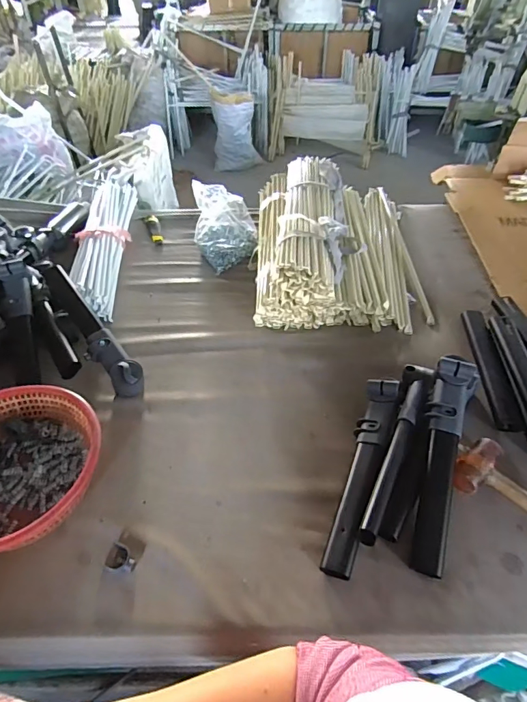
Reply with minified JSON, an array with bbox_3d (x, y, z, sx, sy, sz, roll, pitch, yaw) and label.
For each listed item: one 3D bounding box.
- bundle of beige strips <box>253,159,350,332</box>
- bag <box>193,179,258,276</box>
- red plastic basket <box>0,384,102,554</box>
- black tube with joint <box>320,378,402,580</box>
[{"bbox_3d":[0.108,-0.341,1.218,0.249,0.175,0.667,1,46,2],"label":"bundle of beige strips"},{"bbox_3d":[-0.115,-0.383,1.264,0.179,0.125,0.288,-5,46,-4],"label":"bag"},{"bbox_3d":[-0.428,0.194,0.733,0.287,0.095,0.292,0,46,0],"label":"red plastic basket"},{"bbox_3d":[0.177,0.200,0.751,0.067,0.044,0.378,16,48,17],"label":"black tube with joint"}]

